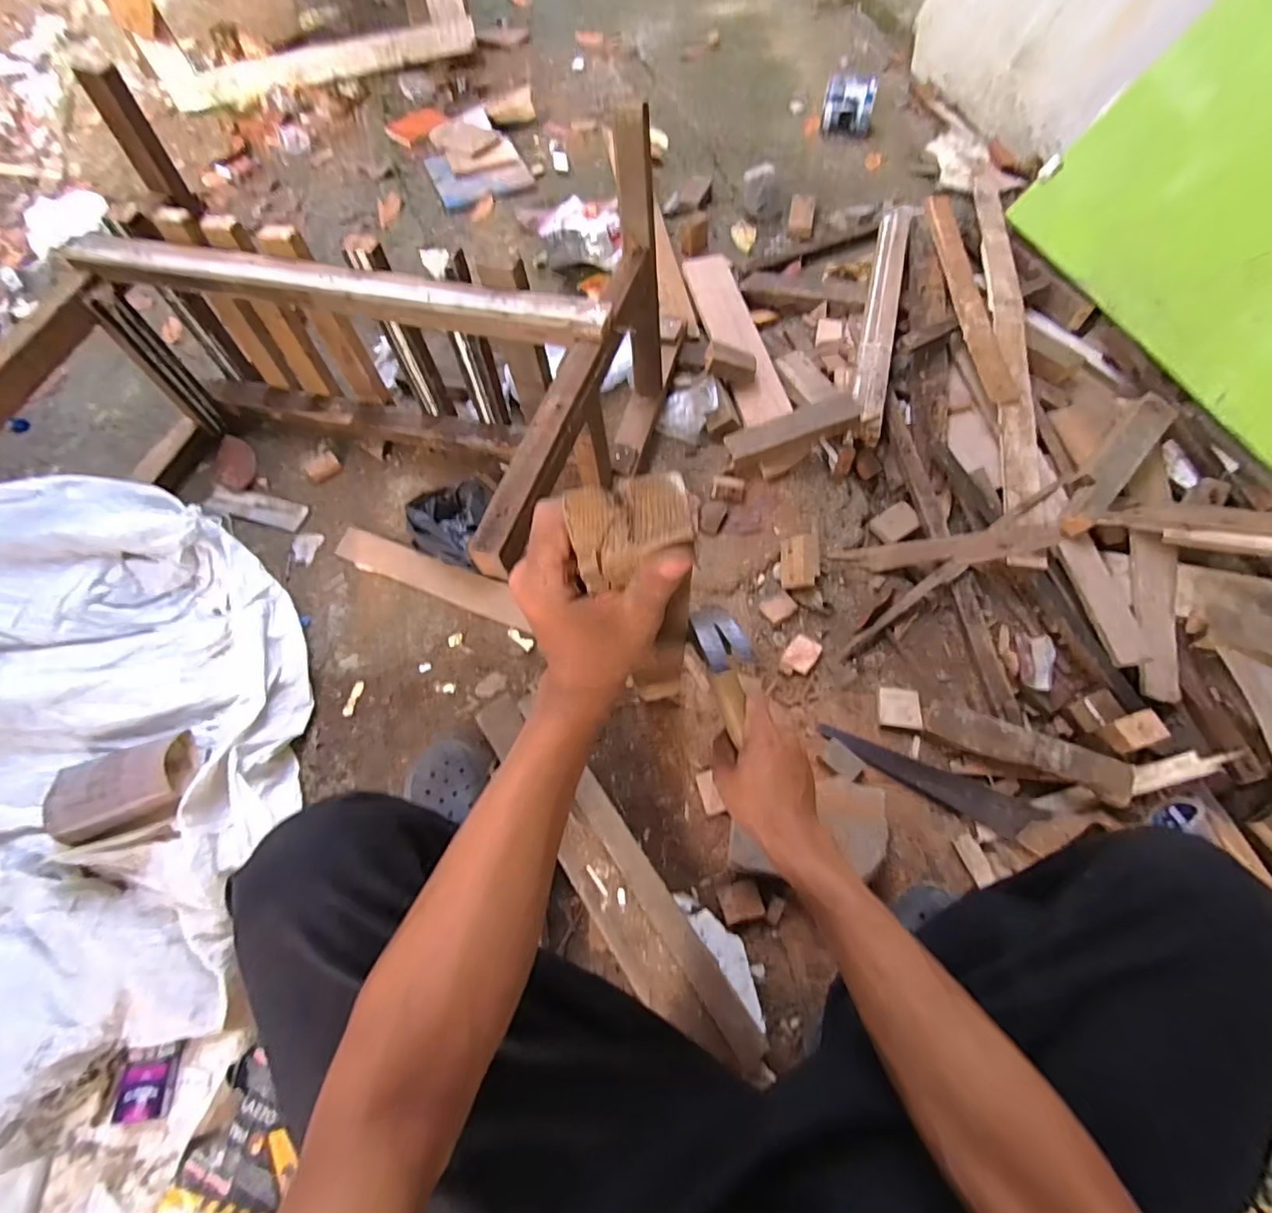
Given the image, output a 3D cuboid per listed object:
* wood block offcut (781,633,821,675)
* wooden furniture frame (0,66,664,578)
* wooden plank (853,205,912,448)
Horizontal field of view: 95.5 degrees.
[{"bbox_3d":[0.273,0.078,0.949,0.048,0.015,0.066,32,70,17],"label":"wood block offcut"},{"bbox_3d":[-0.479,-0.377,0.931,0.965,0.457,0.536,8,65,7],"label":"wooden furniture frame"},{"bbox_3d":[0.489,-0.586,1.154,0.063,0.043,0.641,13,65,9],"label":"wooden plank"}]

